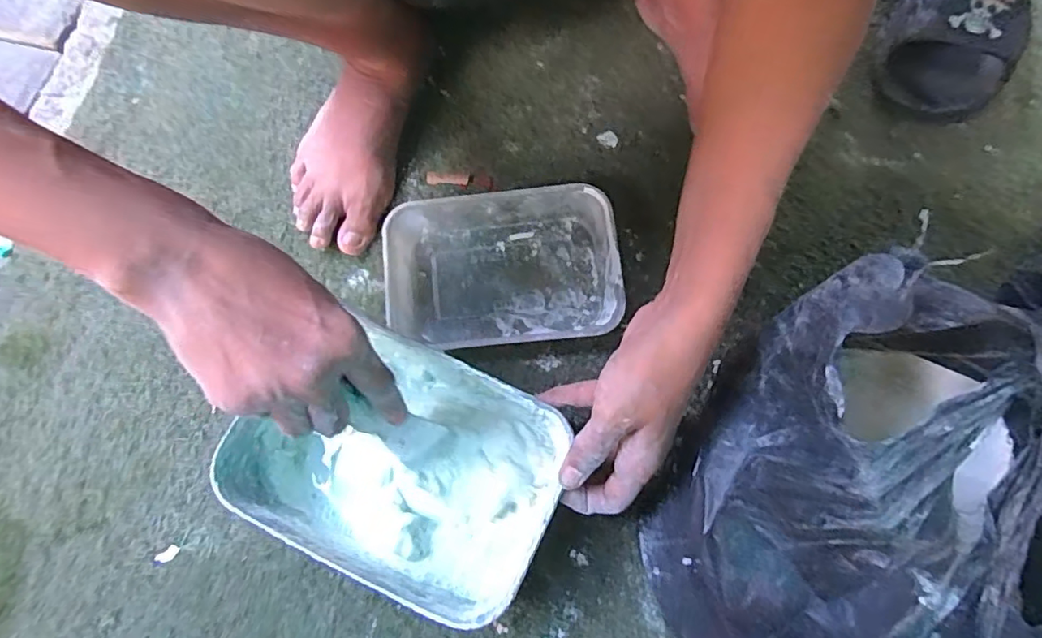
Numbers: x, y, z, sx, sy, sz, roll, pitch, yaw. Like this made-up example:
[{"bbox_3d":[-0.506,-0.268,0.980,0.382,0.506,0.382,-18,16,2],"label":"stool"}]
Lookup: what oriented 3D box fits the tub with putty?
[{"bbox_3d":[-0.077,0.091,0.376,0.200,0.076,0.140,27,76,10],"label":"tub with putty"}]

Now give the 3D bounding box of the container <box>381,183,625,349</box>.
[{"bbox_3d":[-0.015,-0.040,0.442,0.171,0.040,0.110,-2,73,2],"label":"container"}]

